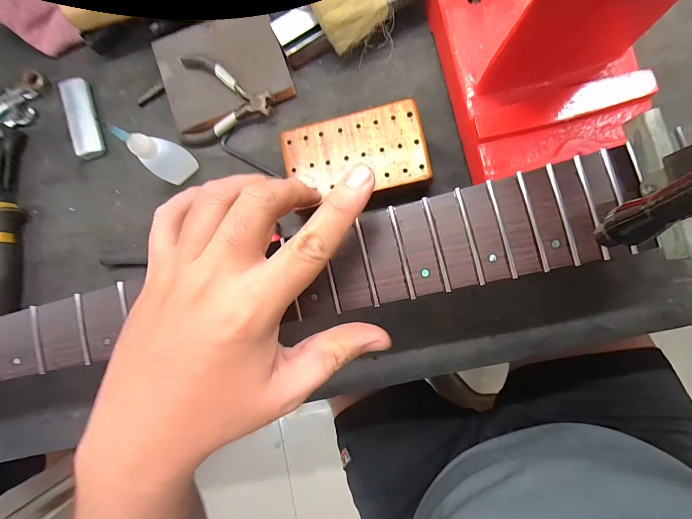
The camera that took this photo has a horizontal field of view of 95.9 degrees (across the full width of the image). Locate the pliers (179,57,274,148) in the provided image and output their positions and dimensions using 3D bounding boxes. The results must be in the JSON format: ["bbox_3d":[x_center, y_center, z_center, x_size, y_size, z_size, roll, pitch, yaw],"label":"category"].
[{"bbox_3d":[-0.115,-0.147,0.294,0.092,0.012,0.076,9,87,6],"label":"pliers"}]

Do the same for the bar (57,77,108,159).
[{"bbox_3d":[-0.273,-0.148,0.322,0.024,0.013,0.087,-19,86,6],"label":"bar"}]

